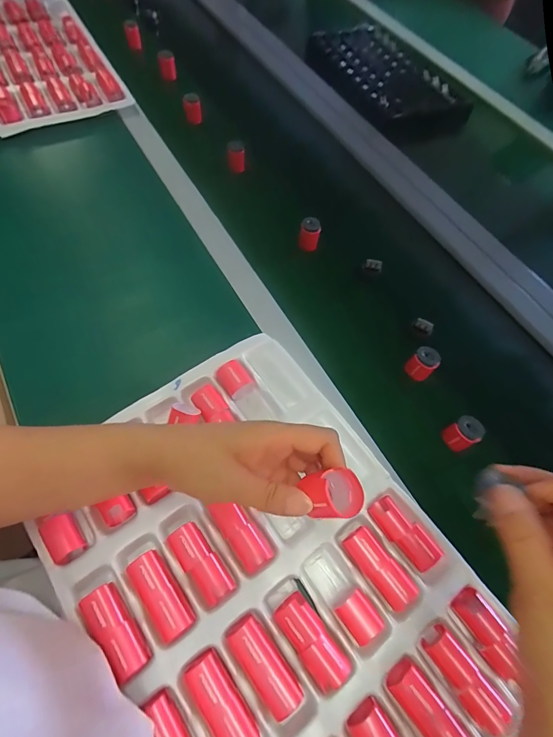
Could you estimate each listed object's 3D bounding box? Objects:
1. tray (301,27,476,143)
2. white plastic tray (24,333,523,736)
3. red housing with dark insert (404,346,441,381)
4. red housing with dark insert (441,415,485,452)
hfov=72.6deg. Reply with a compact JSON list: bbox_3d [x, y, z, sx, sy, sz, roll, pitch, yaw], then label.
[{"bbox_3d":[0.226,-0.626,0.831,0.226,0.052,0.359,-24,69,-15],"label":"tray"},{"bbox_3d":[-0.004,0.193,0.359,0.317,0.039,0.439,-34,69,-20],"label":"white plastic tray"},{"bbox_3d":[0.185,-0.005,0.478,0.030,0.039,0.029,2,62,-3],"label":"red housing with dark insert"},{"bbox_3d":[0.218,0.076,0.439,0.031,0.037,0.030,2,62,-3],"label":"red housing with dark insert"}]

